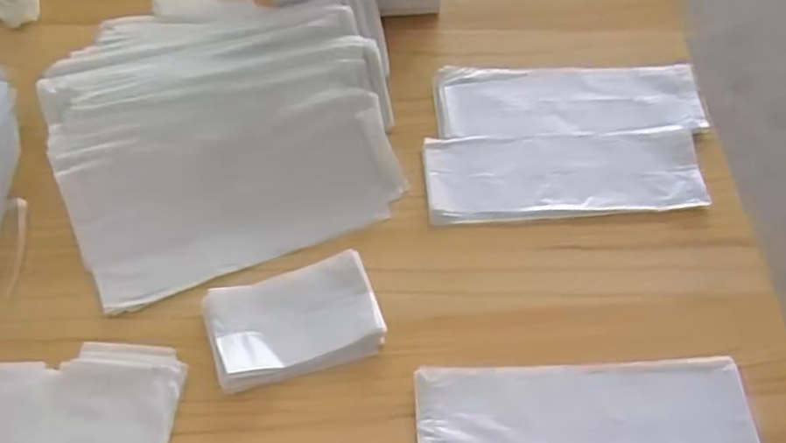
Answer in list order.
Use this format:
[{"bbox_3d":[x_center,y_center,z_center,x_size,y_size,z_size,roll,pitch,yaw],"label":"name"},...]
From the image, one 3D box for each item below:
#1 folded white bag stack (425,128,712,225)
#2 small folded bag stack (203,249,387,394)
[{"bbox_3d":[0.154,-0.043,0.640,0.244,0.016,0.090,-3,60,-2],"label":"folded white bag stack"},{"bbox_3d":[-0.077,0.078,0.550,0.130,0.016,0.082,-16,61,-10],"label":"small folded bag stack"}]

